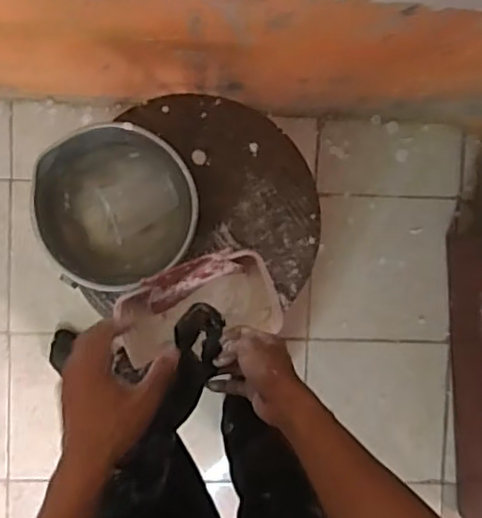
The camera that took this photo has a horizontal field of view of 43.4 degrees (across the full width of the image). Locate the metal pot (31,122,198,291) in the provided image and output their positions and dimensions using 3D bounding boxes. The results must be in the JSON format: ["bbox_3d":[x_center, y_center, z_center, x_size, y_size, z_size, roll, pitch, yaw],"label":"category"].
[{"bbox_3d":[-0.147,-0.064,0.729,0.178,0.071,0.180,0,93,-4],"label":"metal pot"}]

